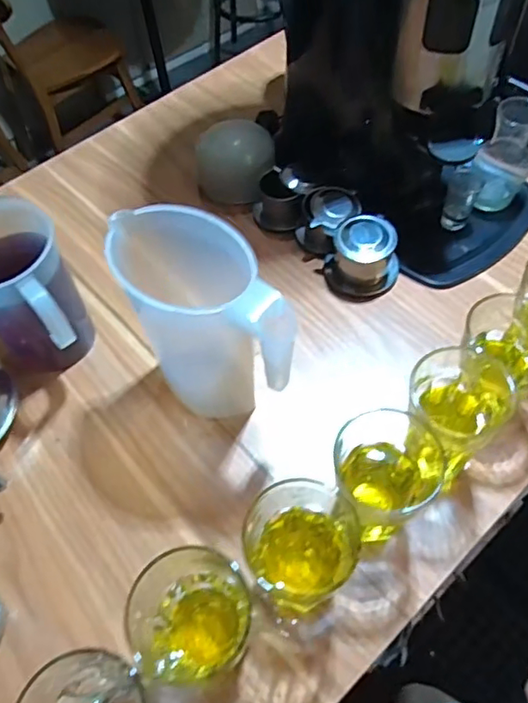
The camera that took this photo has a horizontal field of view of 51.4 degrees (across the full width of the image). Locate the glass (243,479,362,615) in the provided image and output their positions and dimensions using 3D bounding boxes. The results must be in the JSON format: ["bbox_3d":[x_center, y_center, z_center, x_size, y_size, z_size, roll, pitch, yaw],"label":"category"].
[{"bbox_3d":[0.031,0.172,0.490,0.094,0.075,0.096,-2,57,3],"label":"glass"}]

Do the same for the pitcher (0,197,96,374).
[{"bbox_3d":[-0.250,-0.055,0.598,0.107,0.174,0.153,-36,62,-18],"label":"pitcher"}]

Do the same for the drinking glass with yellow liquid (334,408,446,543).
[{"bbox_3d":[0.111,0.112,0.518,0.090,0.083,0.096,-2,57,3],"label":"drinking glass with yellow liquid"}]

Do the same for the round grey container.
[{"bbox_3d":[-0.039,-0.263,0.779,0.107,0.074,0.105,-2,57,3],"label":"round grey container"}]

